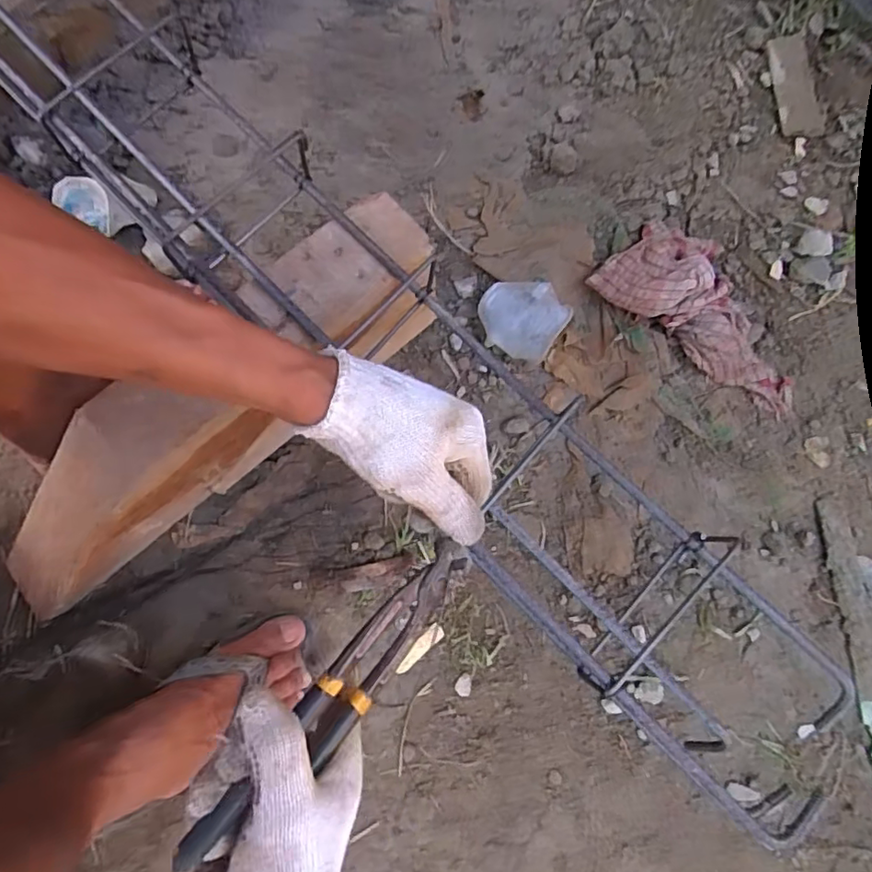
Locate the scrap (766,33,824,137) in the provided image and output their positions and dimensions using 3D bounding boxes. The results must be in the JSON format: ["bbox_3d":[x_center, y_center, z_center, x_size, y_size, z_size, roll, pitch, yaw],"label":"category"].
[{"bbox_3d":[0.451,-0.440,0.732,0.052,0.014,0.139,-3,75,-1],"label":"scrap"}]

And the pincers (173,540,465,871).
[{"bbox_3d":[-0.054,0.151,0.342,0.032,0.029,0.212,41,63,9],"label":"pincers"}]

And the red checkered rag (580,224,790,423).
[{"bbox_3d":[0.312,-0.150,0.637,0.252,0.066,0.143,36,76,8],"label":"red checkered rag"}]

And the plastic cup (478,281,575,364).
[{"bbox_3d":[0.090,-0.125,0.628,0.092,0.056,0.073,26,75,6],"label":"plastic cup"}]

